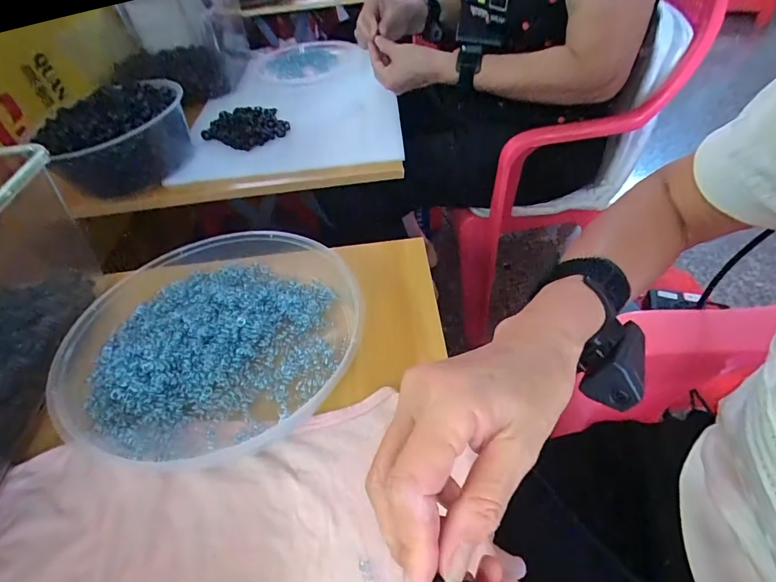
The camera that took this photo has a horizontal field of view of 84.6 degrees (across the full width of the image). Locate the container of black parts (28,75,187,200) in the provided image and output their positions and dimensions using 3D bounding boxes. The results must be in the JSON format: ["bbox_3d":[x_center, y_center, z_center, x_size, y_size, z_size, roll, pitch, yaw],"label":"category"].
[{"bbox_3d":[-0.406,-0.242,0.673,0.184,0.099,0.207,-19,49,-13],"label":"container of black parts"}]

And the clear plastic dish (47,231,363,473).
[{"bbox_3d":[-0.142,0.031,0.357,0.231,0.028,0.211,-2,47,2],"label":"clear plastic dish"}]

